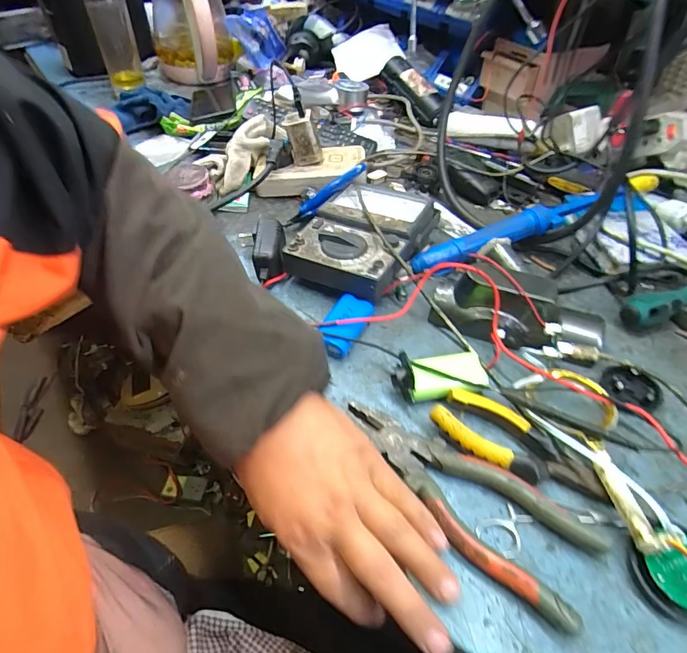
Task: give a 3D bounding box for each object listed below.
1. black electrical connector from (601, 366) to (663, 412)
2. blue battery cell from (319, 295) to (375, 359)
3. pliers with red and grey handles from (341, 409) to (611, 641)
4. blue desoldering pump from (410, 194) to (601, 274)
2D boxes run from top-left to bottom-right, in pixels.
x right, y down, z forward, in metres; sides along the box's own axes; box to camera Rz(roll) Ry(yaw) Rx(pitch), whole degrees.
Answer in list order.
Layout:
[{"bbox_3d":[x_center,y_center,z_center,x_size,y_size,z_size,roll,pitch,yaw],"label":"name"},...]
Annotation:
[{"bbox_3d":[0.249,0.052,0.369,0.045,0.016,0.033,33,53,25],"label":"black electrical connector"},{"bbox_3d":[0.002,-0.003,0.404,0.036,0.020,0.068,18,48,14],"label":"blue battery cell"},{"bbox_3d":[0.079,0.114,0.302,0.183,0.016,0.067,33,53,26],"label":"pliers with red and grey handles"},{"bbox_3d":[0.181,-0.105,0.481,0.226,0.024,0.029,-20,49,-5],"label":"blue desoldering pump"}]

